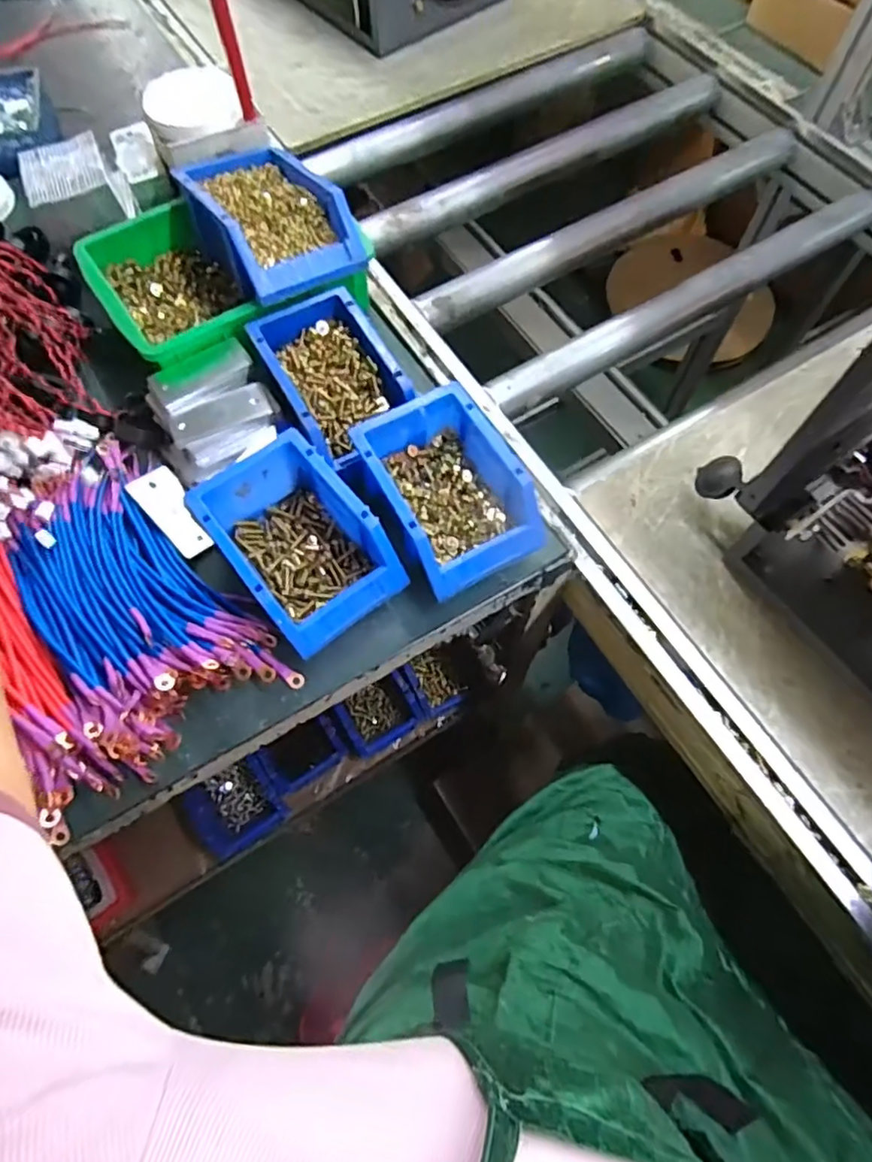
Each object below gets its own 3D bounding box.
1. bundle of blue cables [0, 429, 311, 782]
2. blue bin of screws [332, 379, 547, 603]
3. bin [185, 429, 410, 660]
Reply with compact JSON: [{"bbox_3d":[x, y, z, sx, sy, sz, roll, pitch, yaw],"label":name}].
[{"bbox_3d":[-0.252,0.013,0.490,0.142,0.042,0.278,-40,72,-15],"label":"bundle of blue cables"},{"bbox_3d":[0.009,-0.078,0.501,0.120,0.055,0.153,-29,69,-12],"label":"blue bin of screws"},{"bbox_3d":[-0.111,-0.032,0.499,0.110,0.068,0.159,-36,71,-14],"label":"bin"}]

